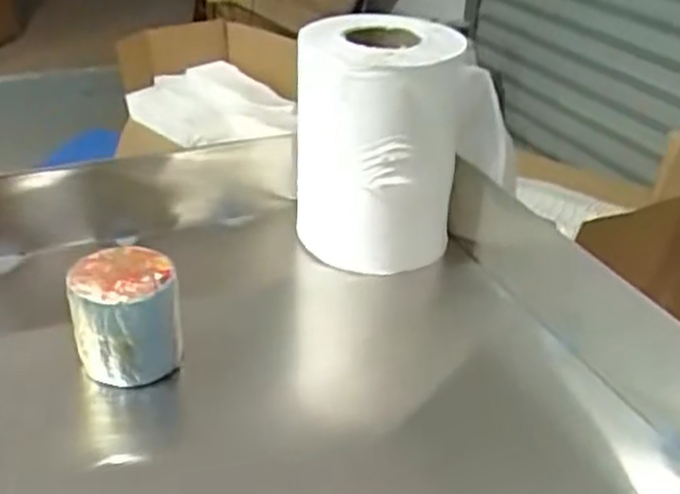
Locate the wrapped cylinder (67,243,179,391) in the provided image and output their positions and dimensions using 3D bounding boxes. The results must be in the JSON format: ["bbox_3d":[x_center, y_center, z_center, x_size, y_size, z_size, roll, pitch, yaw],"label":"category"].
[{"bbox_3d":[-0.181,0.061,0.623,0.087,0.093,0.079,-6,32,-13],"label":"wrapped cylinder"}]

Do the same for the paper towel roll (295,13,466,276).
[{"bbox_3d":[0.036,-0.102,0.774,0.162,0.238,0.136,2,31,0],"label":"paper towel roll"}]

